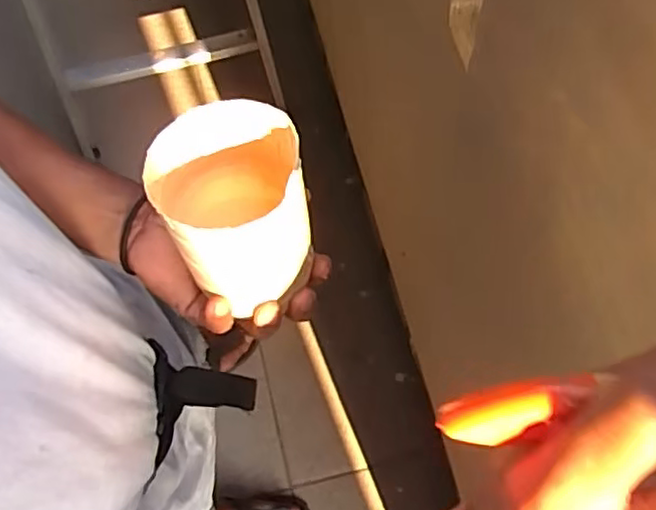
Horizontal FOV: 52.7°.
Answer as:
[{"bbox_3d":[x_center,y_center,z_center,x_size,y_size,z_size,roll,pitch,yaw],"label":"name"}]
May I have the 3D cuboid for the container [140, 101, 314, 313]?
[{"bbox_3d":[-0.055,-0.027,0.407,0.082,0.104,0.085,-8,66,-1],"label":"container"}]

